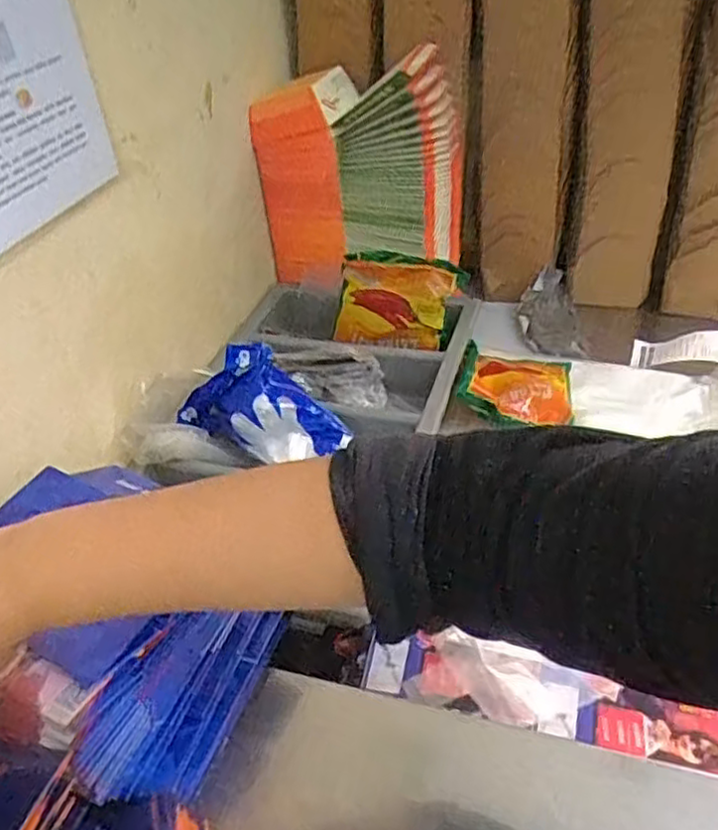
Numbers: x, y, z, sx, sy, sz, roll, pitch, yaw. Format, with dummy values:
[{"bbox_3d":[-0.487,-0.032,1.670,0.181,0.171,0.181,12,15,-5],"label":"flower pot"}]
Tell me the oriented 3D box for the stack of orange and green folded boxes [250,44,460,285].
[{"bbox_3d":[0.000,-0.295,0.864,0.216,0.241,0.134,22,45,31],"label":"stack of orange and green folded boxes"}]

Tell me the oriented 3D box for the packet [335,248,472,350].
[{"bbox_3d":[0.043,-0.130,0.825,0.155,0.108,0.032,9,32,19],"label":"packet"}]

